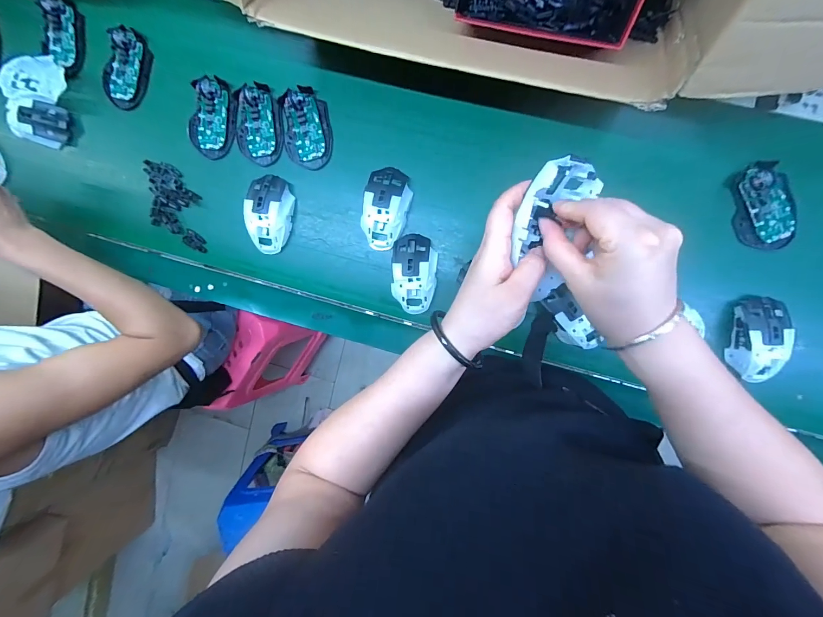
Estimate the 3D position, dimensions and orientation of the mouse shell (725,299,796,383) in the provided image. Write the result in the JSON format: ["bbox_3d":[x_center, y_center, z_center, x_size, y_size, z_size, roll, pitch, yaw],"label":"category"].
[{"bbox_3d":[0.469,0.044,0.472,0.054,0.033,0.111,3,96,6],"label":"mouse shell"}]

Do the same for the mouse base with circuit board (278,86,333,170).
[{"bbox_3d":[-0.159,-0.272,0.530,0.072,0.014,0.115,-4,95,7],"label":"mouse base with circuit board"}]

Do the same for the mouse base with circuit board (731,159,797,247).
[{"bbox_3d":[0.475,-0.137,0.467,0.073,0.018,0.113,-7,95,7],"label":"mouse base with circuit board"}]

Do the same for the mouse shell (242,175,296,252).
[{"bbox_3d":[-0.216,-0.144,0.536,0.063,0.036,0.115,4,96,6],"label":"mouse shell"}]

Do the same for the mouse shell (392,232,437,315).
[{"bbox_3d":[0.004,-0.051,0.521,0.064,0.035,0.113,4,96,6],"label":"mouse shell"}]

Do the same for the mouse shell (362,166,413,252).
[{"bbox_3d":[-0.038,-0.146,0.516,0.063,0.035,0.114,12,97,5],"label":"mouse shell"}]

